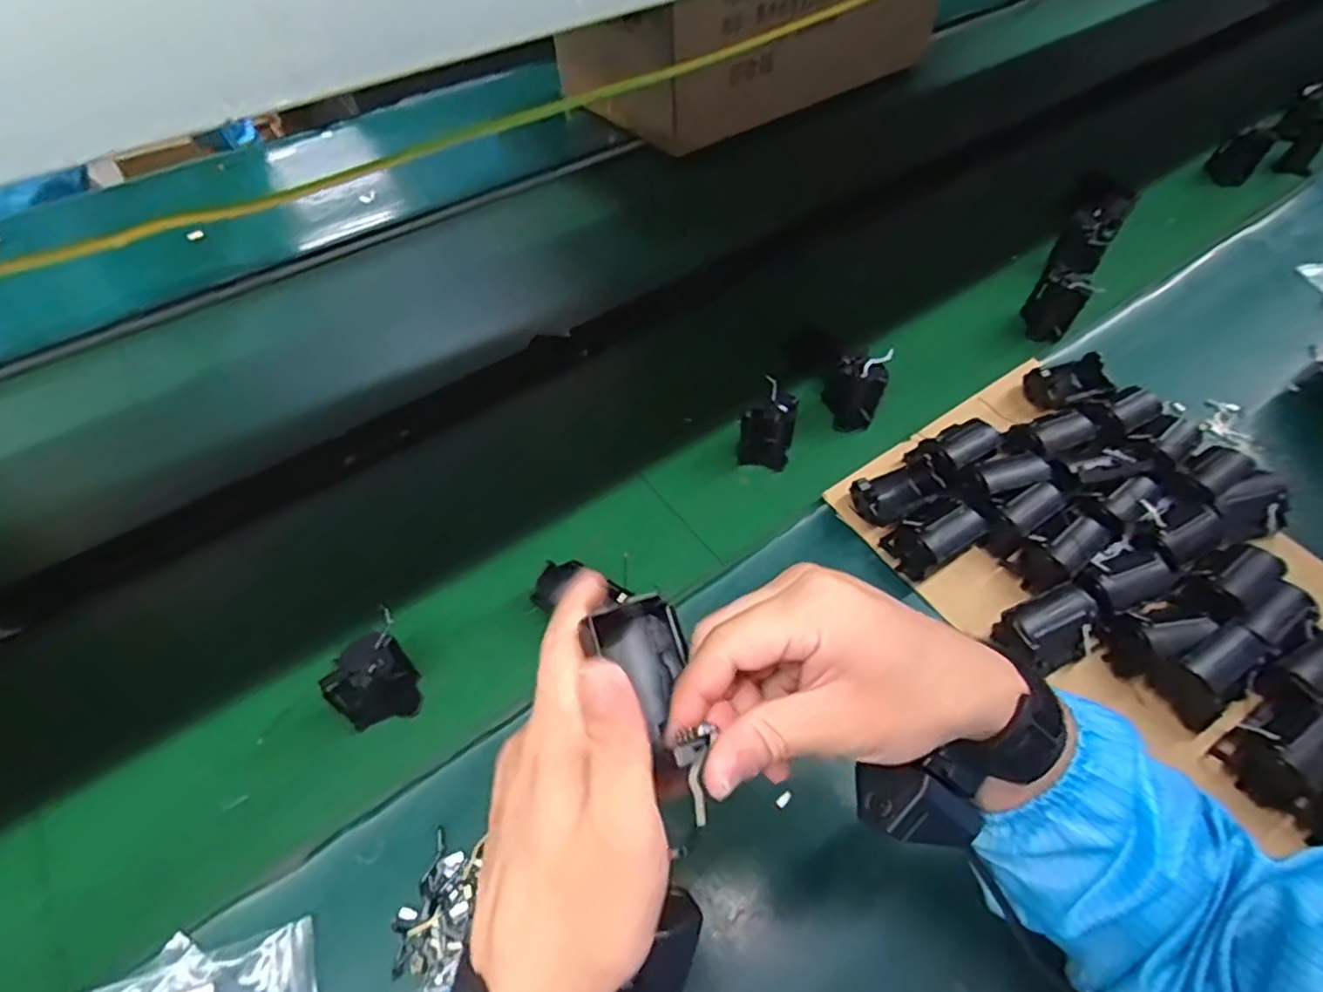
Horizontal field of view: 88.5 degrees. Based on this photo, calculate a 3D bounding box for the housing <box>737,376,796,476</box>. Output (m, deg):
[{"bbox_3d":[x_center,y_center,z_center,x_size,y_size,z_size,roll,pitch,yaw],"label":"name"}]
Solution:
[{"bbox_3d":[0.096,-0.064,0.627,0.054,0.066,0.049,14,55,11],"label":"housing"}]

